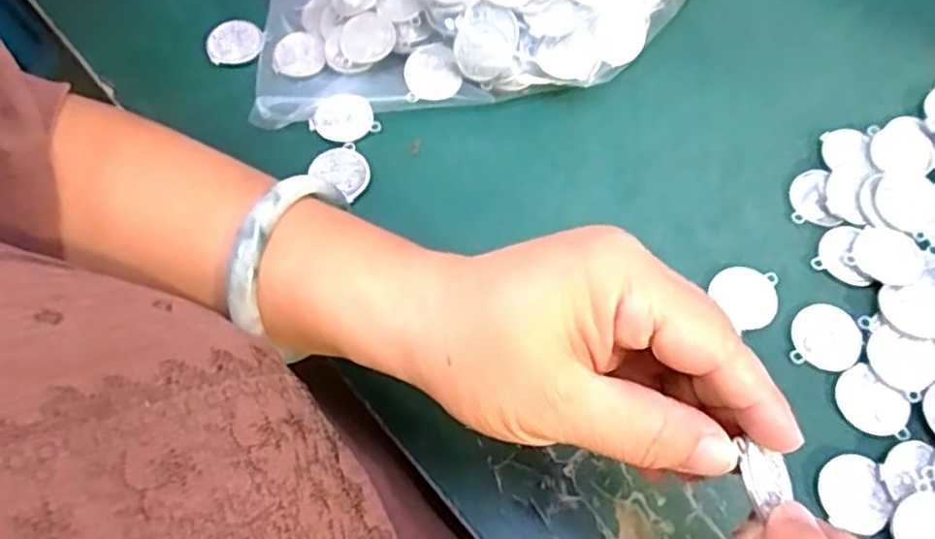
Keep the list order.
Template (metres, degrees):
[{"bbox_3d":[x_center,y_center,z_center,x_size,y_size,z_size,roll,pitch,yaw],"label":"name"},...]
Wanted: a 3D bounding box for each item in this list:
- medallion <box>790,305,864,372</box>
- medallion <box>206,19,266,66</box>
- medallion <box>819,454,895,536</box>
[{"bbox_3d":[0.158,0.029,0.306,0.028,0.004,0.031,14,67,7],"label":"medallion"},{"bbox_3d":[-0.124,-0.122,0.375,0.031,0.006,0.029,-13,67,-5],"label":"medallion"},{"bbox_3d":[0.154,0.089,0.279,0.026,0.004,0.029,-12,67,-4],"label":"medallion"}]

